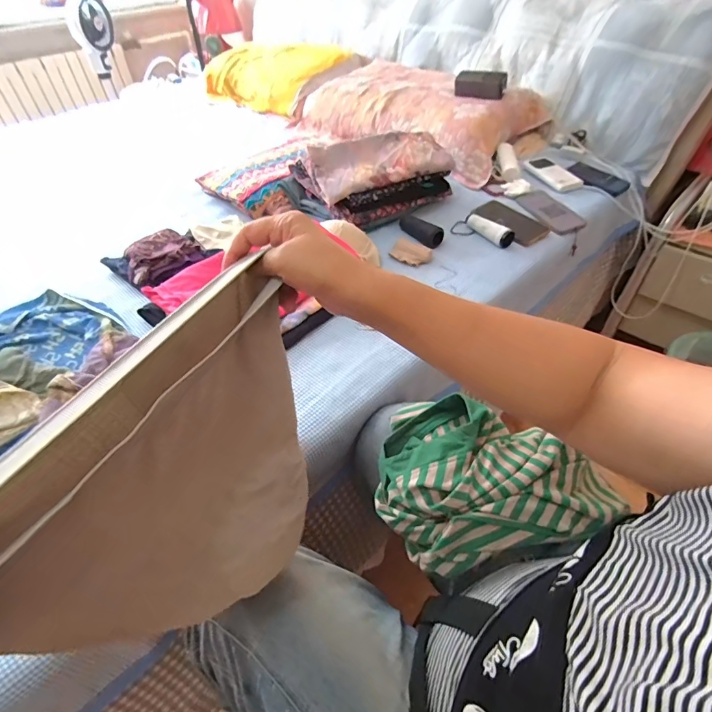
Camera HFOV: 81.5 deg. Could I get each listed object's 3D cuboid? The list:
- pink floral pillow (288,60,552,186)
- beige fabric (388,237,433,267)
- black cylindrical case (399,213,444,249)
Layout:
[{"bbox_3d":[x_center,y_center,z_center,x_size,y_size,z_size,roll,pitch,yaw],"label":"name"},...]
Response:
[{"bbox_3d":[0.161,-0.706,1.198,0.664,0.142,0.333,33,57,29],"label":"pink floral pillow"},{"bbox_3d":[0.110,-0.205,0.817,0.077,0.017,0.060,23,52,23],"label":"beige fabric"},{"bbox_3d":[0.134,-0.264,0.869,0.104,0.035,0.033,32,56,29],"label":"black cylindrical case"}]

